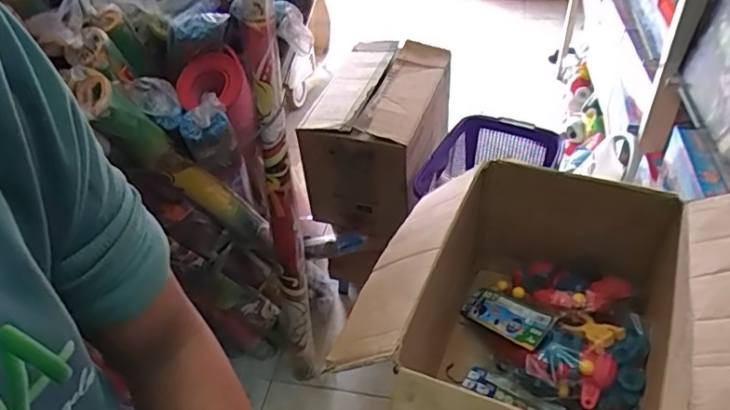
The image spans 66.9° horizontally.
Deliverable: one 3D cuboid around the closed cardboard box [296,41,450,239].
[{"bbox_3d":[0.052,-0.199,1.557,0.289,0.318,0.485,9,43,16],"label":"closed cardboard box"}]

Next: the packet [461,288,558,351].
[{"bbox_3d":[0.218,0.174,0.870,0.060,0.012,0.199,-58,19,-6],"label":"packet"}]

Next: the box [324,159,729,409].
[{"bbox_3d":[0.241,0.182,0.716,0.501,0.315,0.519,17,45,23],"label":"box"}]

